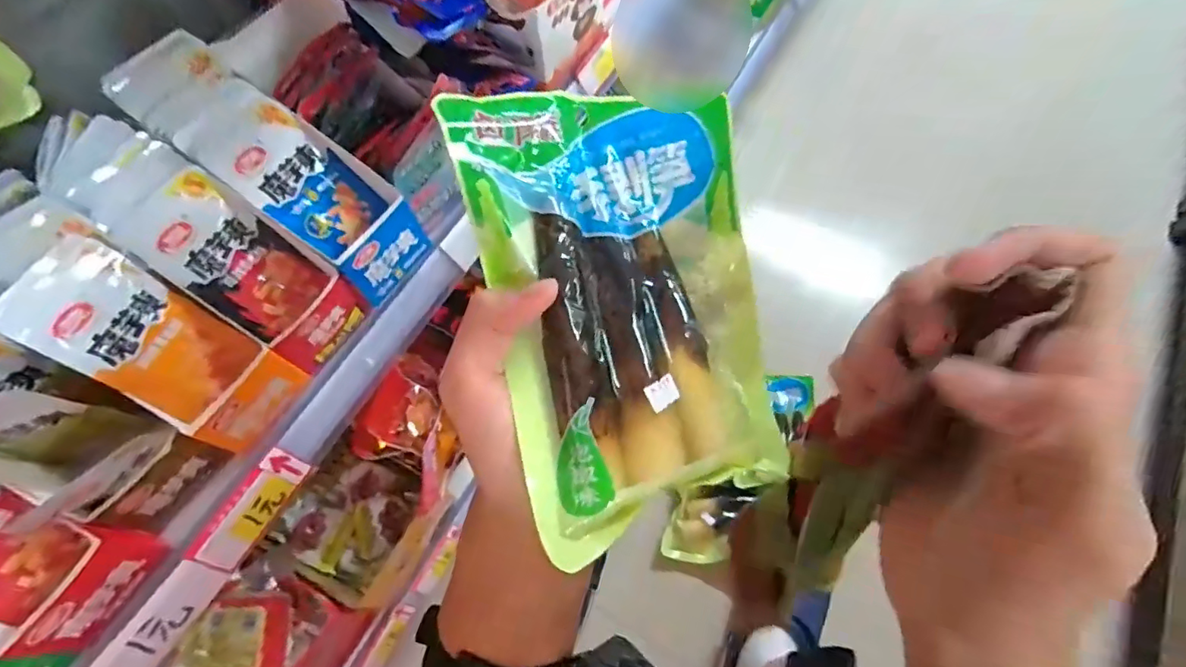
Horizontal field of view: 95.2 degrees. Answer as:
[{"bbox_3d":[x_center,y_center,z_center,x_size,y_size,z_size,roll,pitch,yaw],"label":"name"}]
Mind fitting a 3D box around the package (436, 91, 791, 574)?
[{"bbox_3d":[0.022,-0.020,0.254,0.141,0.029,0.201,-11,83,-30],"label":"package"}]

